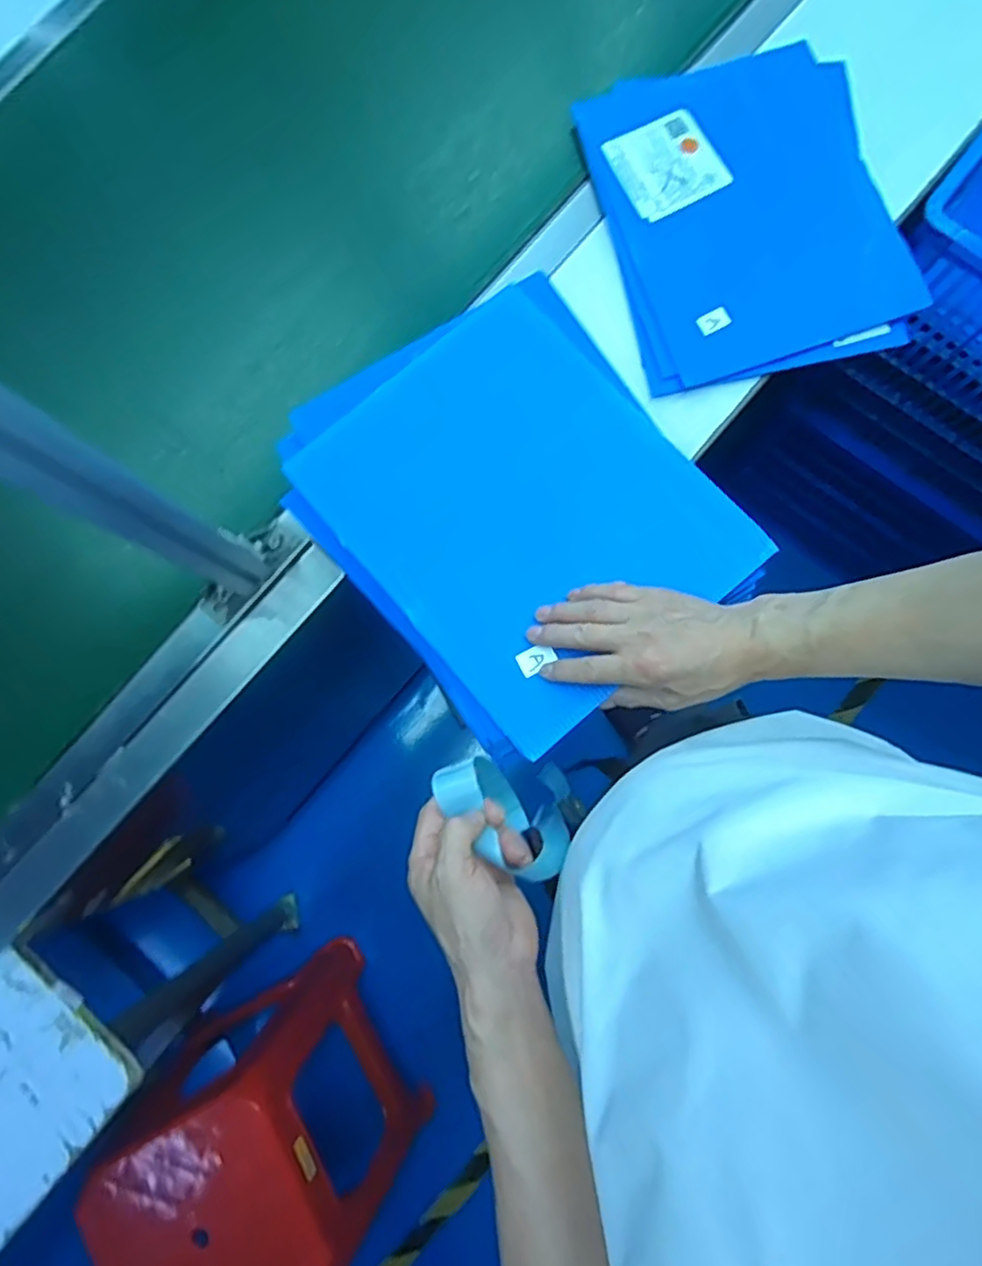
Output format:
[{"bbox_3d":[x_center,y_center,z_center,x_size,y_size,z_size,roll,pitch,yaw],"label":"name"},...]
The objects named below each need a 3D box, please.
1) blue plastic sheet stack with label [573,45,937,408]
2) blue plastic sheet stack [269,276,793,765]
[{"bbox_3d":[0.271,-0.450,0.714,0.281,0.033,0.357,-12,78,-1],"label":"blue plastic sheet stack with label"},{"bbox_3d":[0.013,-0.113,0.581,0.294,0.040,0.366,-38,78,-1],"label":"blue plastic sheet stack"}]

